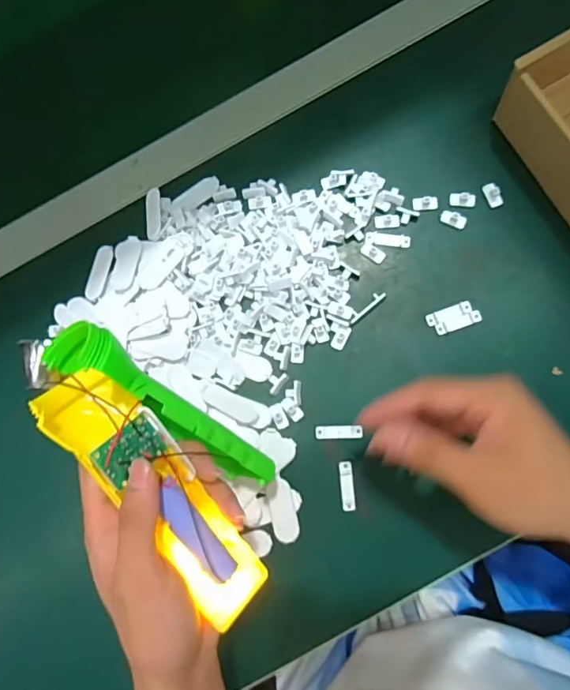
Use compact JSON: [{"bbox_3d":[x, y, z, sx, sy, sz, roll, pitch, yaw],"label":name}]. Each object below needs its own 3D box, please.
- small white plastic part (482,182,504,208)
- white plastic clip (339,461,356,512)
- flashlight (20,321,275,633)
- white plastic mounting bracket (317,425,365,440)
[{"bbox_3d":[0.172,-0.124,0.399,0.011,0.004,0.021,-21,79,2],"label":"small white plastic part"},{"bbox_3d":[0.049,0.111,0.379,0.011,0.004,0.037,-5,80,5],"label":"white plastic clip"},{"bbox_3d":[-0.065,0.067,0.284,0.067,0.071,0.180,-37,98,1],"label":"flashlight"},{"bbox_3d":[0.044,0.070,0.388,0.037,0.004,0.011,-3,80,5],"label":"white plastic mounting bracket"}]

